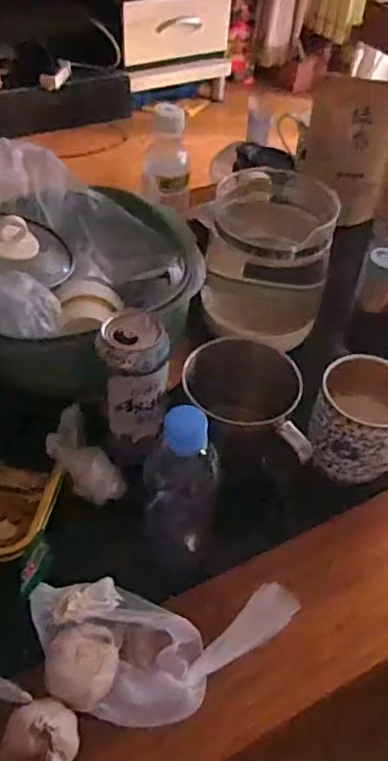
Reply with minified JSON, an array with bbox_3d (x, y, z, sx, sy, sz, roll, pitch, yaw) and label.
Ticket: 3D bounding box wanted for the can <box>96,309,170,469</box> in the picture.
[{"bbox_3d":[-0.054,0.006,0.549,0.058,0.125,0.066,-5,48,-9],"label":"can"}]

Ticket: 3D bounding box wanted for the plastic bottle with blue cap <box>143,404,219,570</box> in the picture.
[{"bbox_3d":[-0.011,0.095,0.515,0.059,0.212,0.055,7,47,2],"label":"plastic bottle with blue cap"}]

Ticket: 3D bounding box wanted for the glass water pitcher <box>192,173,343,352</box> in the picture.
[{"bbox_3d":[0.087,-0.137,0.720,0.138,0.166,0.156,15,48,9],"label":"glass water pitcher"}]

